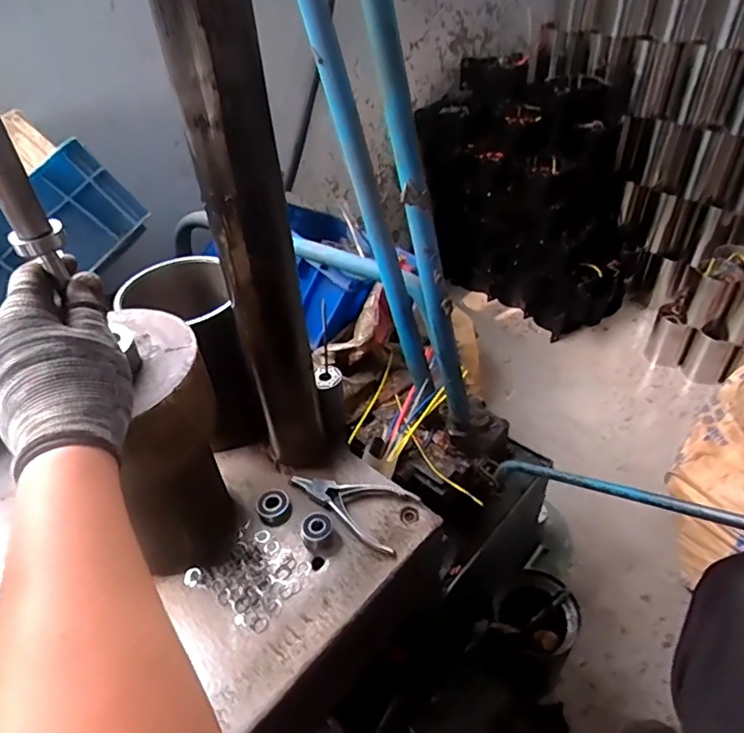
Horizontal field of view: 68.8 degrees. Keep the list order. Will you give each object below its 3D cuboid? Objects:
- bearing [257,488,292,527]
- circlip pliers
[{"bbox_3d":[-0.103,0.146,0.570,0.033,0.012,0.039,-15,43,-12],"label":"bearing"},{"bbox_3d":[-0.011,0.136,0.571,0.132,0.015,0.070,29,51,32],"label":"circlip pliers"}]

